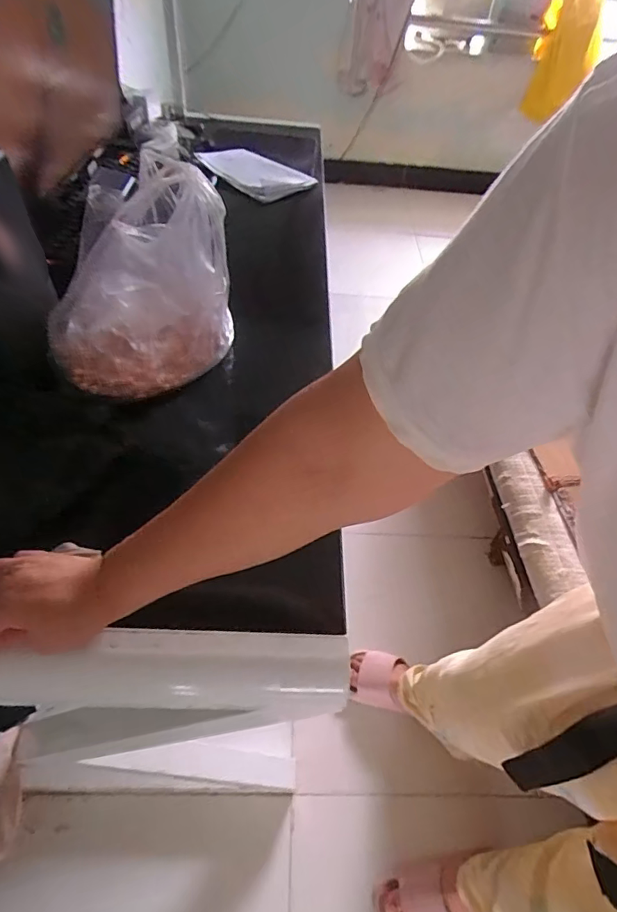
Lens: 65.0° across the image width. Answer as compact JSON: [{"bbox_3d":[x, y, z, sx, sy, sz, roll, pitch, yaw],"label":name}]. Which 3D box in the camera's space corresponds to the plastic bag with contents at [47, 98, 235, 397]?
[{"bbox_3d":[-0.170,-0.198,0.546,0.154,0.207,0.175,3,50,-2],"label":"plastic bag with contents"}]

